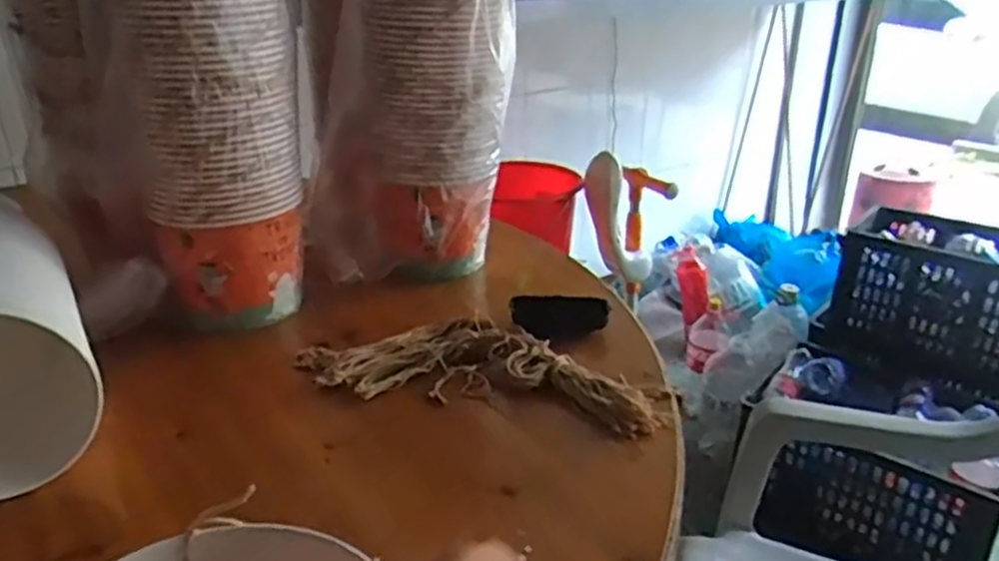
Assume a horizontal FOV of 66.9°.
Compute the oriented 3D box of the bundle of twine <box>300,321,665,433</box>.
[{"bbox_3d":[-0.019,0.085,0.762,0.375,0.029,0.147,6,25,12],"label":"bundle of twine"}]

